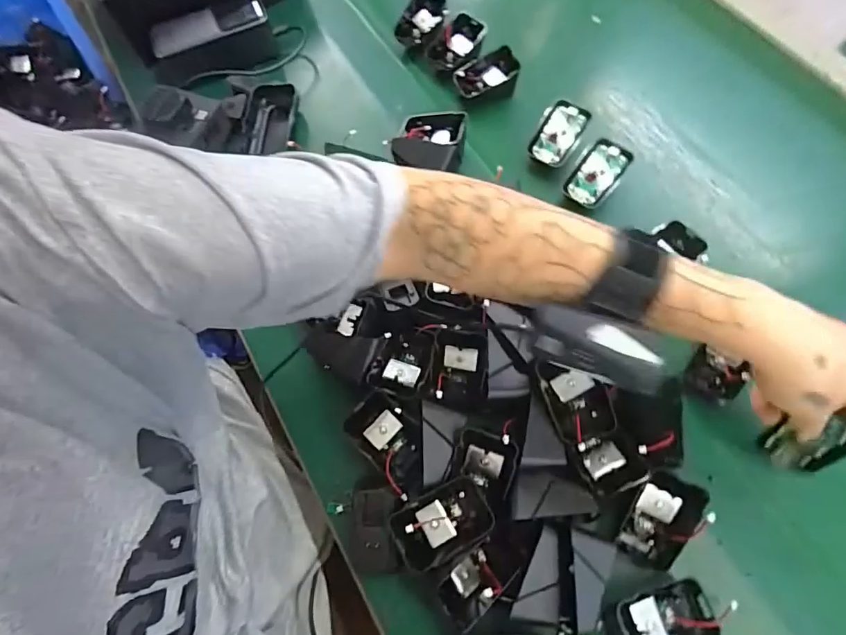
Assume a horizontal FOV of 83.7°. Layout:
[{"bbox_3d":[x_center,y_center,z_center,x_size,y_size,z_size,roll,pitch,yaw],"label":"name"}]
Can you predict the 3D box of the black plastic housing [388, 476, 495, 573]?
[{"bbox_3d":[0.014,0.150,0.343,0.071,0.023,0.044,-26,69,-10],"label":"black plastic housing"}]

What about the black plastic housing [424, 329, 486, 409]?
[{"bbox_3d":[0.029,0.043,0.393,0.048,0.016,0.066,2,104,6],"label":"black plastic housing"}]

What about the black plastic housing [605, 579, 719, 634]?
[{"bbox_3d":[0.164,0.207,0.320,0.067,0.032,0.042,-11,67,-4],"label":"black plastic housing"}]

